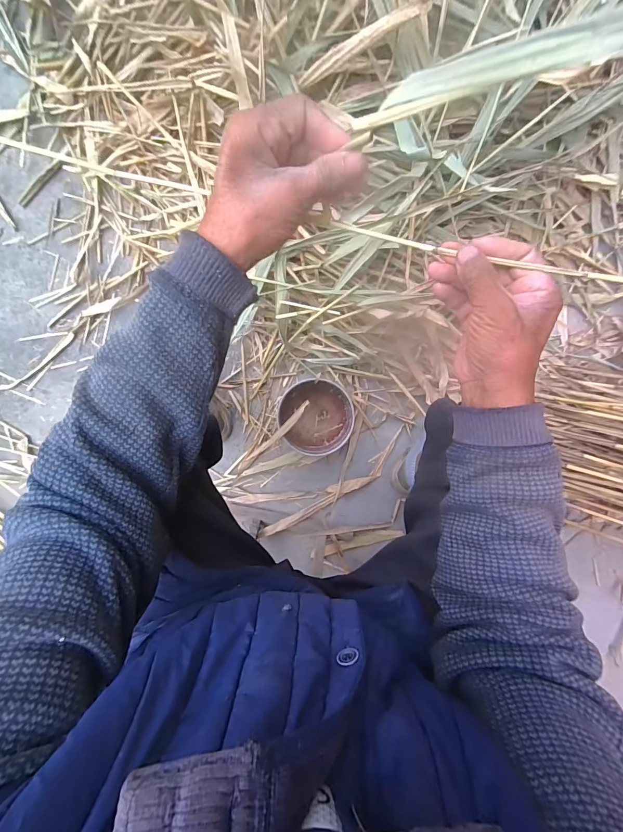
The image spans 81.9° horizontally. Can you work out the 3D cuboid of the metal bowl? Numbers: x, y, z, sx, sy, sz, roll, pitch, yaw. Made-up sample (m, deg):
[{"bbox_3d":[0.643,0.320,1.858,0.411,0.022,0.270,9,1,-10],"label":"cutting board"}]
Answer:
[{"bbox_3d":[0.012,0.002,0.786,0.153,0.061,0.160,0,98,1],"label":"metal bowl"}]

